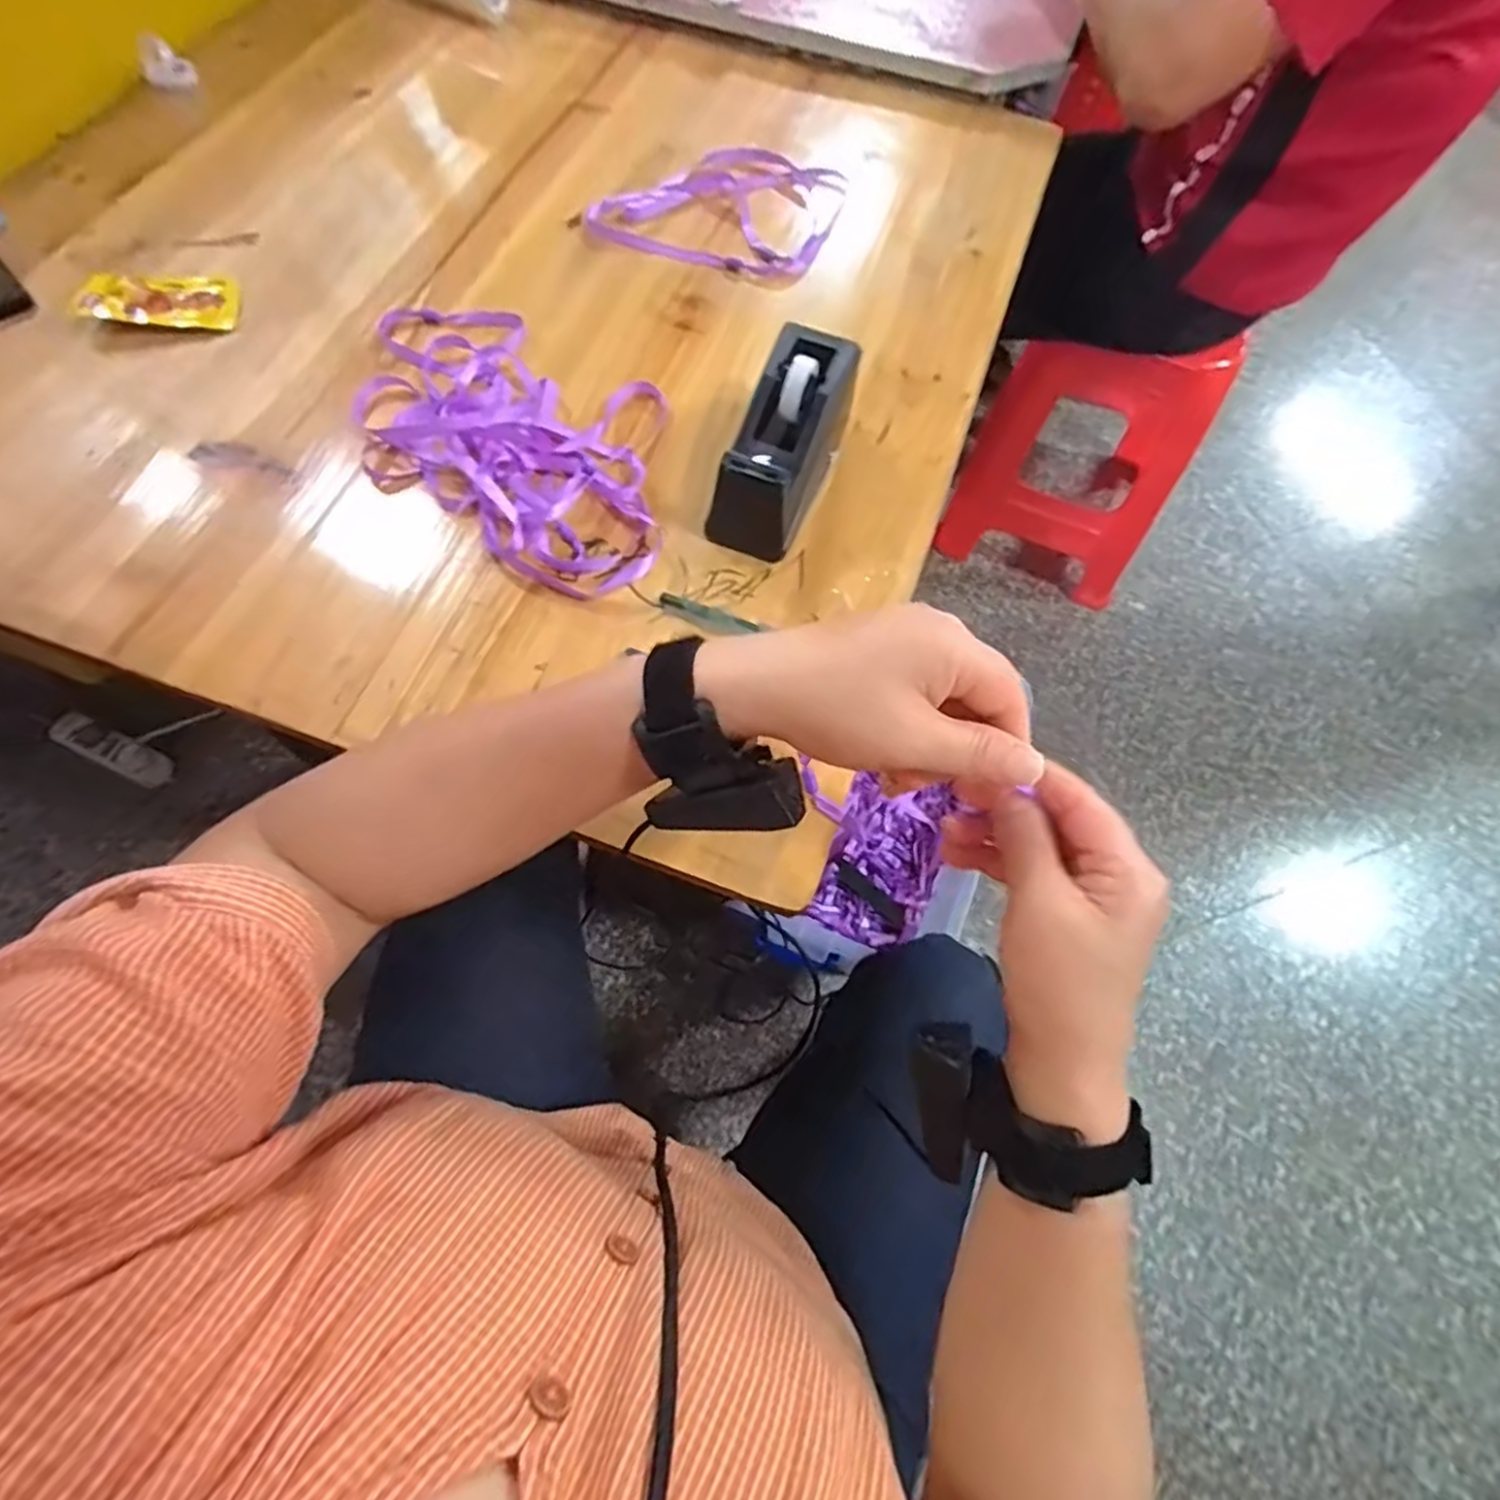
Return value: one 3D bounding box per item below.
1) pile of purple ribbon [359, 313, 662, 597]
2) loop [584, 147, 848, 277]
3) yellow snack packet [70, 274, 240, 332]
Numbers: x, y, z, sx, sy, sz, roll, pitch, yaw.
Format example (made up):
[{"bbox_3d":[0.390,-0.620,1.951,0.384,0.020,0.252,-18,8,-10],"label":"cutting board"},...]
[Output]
[{"bbox_3d":[-0.172,-0.229,0.523,0.292,0.024,0.182,28,68,10],"label":"pile of purple ribbon"},{"bbox_3d":[-0.023,-0.498,0.656,0.197,0.008,0.176,17,66,5],"label":"loop"},{"bbox_3d":[-0.455,-0.345,0.559,0.109,0.025,0.039,-7,66,-6],"label":"yellow snack packet"}]

